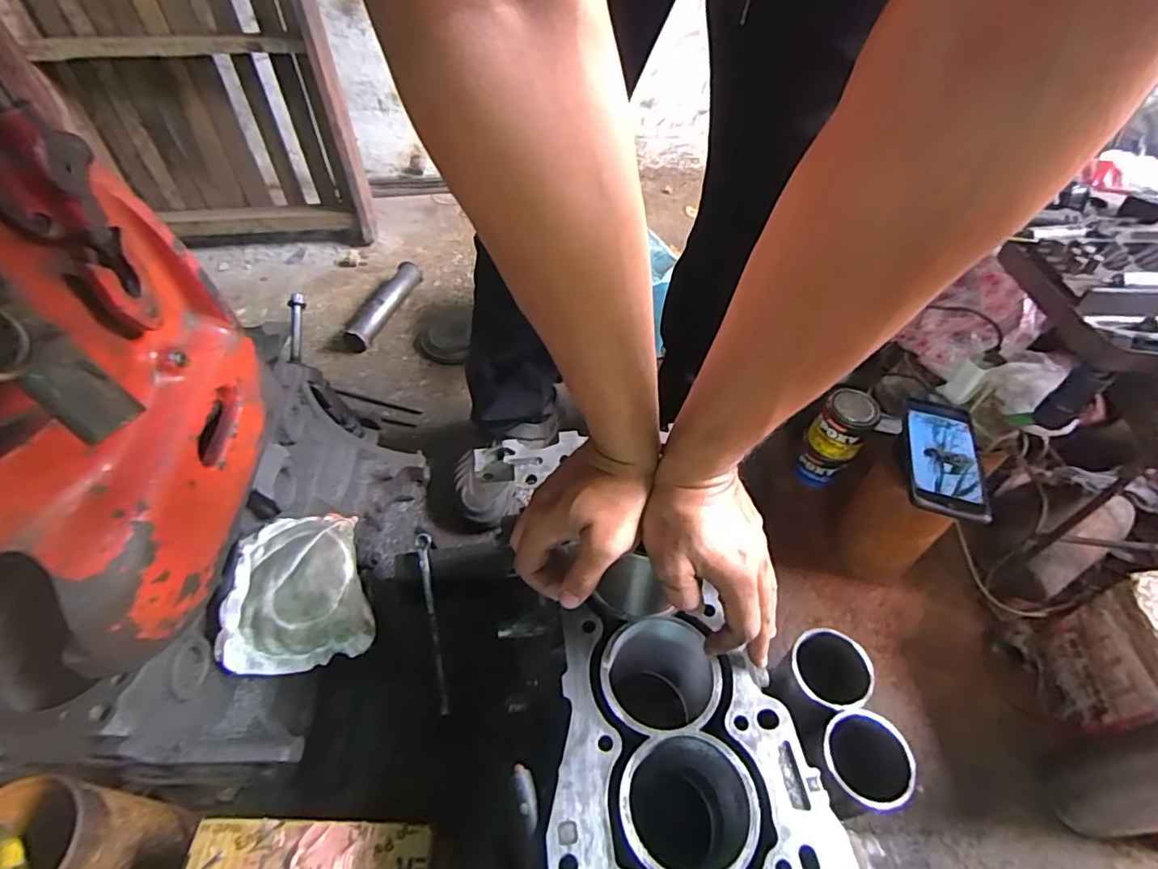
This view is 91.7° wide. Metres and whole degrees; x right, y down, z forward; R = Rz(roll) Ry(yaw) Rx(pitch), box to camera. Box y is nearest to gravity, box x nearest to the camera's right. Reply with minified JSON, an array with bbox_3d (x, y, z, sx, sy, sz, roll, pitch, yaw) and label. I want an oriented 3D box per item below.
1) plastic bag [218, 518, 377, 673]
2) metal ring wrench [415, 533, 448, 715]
[{"bbox_3d":[-0.269,0.146,0.544,0.121,0.068,0.134,-9,51,-9],"label":"plastic bag"},{"bbox_3d":[-0.178,0.222,0.682,0.017,0.020,0.212,-11,70,-8],"label":"metal ring wrench"}]

